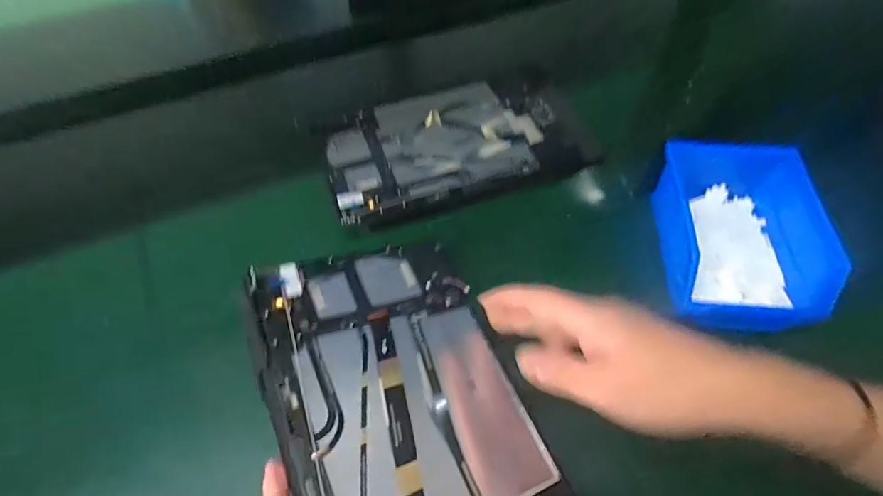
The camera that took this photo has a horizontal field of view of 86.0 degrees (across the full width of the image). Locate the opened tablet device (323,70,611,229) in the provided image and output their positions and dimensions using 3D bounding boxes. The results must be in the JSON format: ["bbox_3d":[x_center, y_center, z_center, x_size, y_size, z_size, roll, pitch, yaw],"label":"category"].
[{"bbox_3d":[0.017,-0.112,0.479,0.264,0.012,0.154,-19,59,-10],"label":"opened tablet device"}]

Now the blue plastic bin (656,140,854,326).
[{"bbox_3d":[0.244,-0.020,0.397,0.117,0.065,0.164,1,58,2],"label":"blue plastic bin"}]

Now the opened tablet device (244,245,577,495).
[{"bbox_3d":[-0.017,0.099,0.292,0.156,0.009,0.240,-11,57,-31],"label":"opened tablet device"}]

